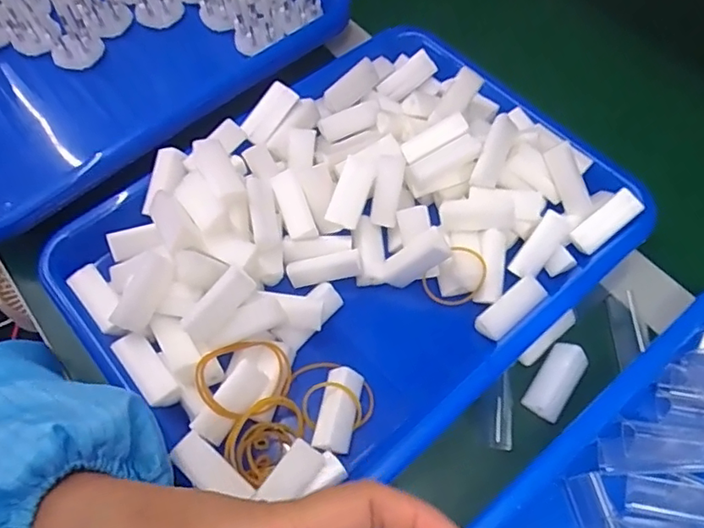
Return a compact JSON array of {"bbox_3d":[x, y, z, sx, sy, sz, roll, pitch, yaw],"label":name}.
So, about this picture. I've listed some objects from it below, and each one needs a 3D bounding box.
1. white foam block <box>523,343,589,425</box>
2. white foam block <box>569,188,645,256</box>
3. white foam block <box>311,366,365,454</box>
[{"bbox_3d":[0.119,0.067,0.321,0.021,0.012,0.045,33,66,18],"label":"white foam block"},{"bbox_3d":[0.162,-0.027,0.355,0.046,0.010,0.019,-43,92,14],"label":"white foam block"},{"bbox_3d":[-0.007,0.082,0.308,0.019,0.017,0.047,10,61,6],"label":"white foam block"}]

